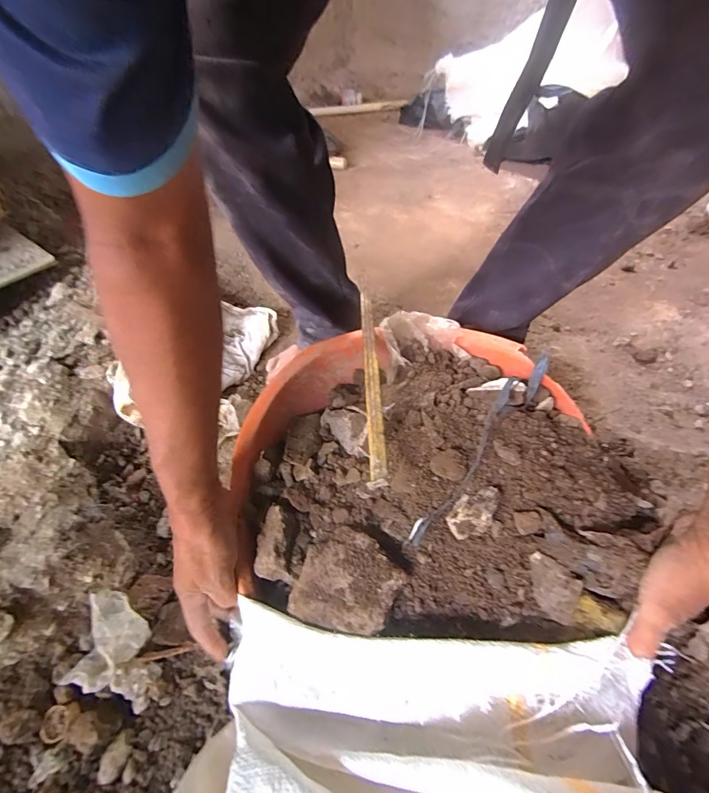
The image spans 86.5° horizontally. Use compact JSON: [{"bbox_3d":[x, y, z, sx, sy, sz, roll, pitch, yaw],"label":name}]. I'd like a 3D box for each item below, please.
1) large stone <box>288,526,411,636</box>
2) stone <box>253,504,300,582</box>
[{"bbox_3d":[-0.004,0.160,0.333,0.093,0.035,0.085,14,54,8],"label":"large stone"},{"bbox_3d":[-0.078,0.143,0.373,0.039,0.037,0.066,5,53,2],"label":"stone"}]

